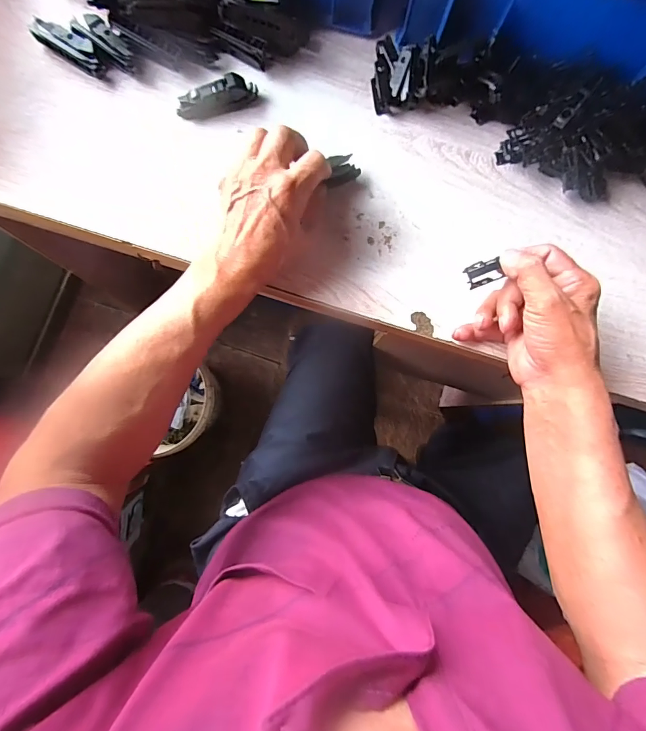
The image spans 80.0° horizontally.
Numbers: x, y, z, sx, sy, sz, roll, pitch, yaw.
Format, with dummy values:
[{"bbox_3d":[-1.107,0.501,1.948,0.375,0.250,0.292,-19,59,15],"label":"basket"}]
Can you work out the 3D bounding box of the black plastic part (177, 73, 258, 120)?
[{"bbox_3d":[-0.103,-0.262,0.376,0.078,0.023,0.020,-19,85,-5],"label":"black plastic part"}]

